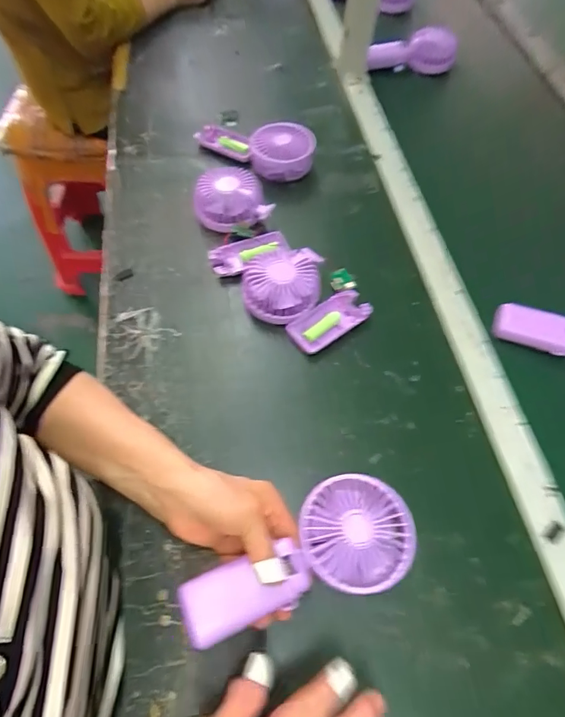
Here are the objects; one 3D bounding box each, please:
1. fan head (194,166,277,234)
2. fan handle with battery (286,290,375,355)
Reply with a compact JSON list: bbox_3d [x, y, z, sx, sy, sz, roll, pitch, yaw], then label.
[{"bbox_3d":[-0.069,-0.206,0.546,0.088,0.046,0.089,-22,65,-14],"label":"fan head"},{"bbox_3d":[0.054,-0.043,0.477,0.096,0.012,0.046,-34,68,-19],"label":"fan handle with battery"}]

